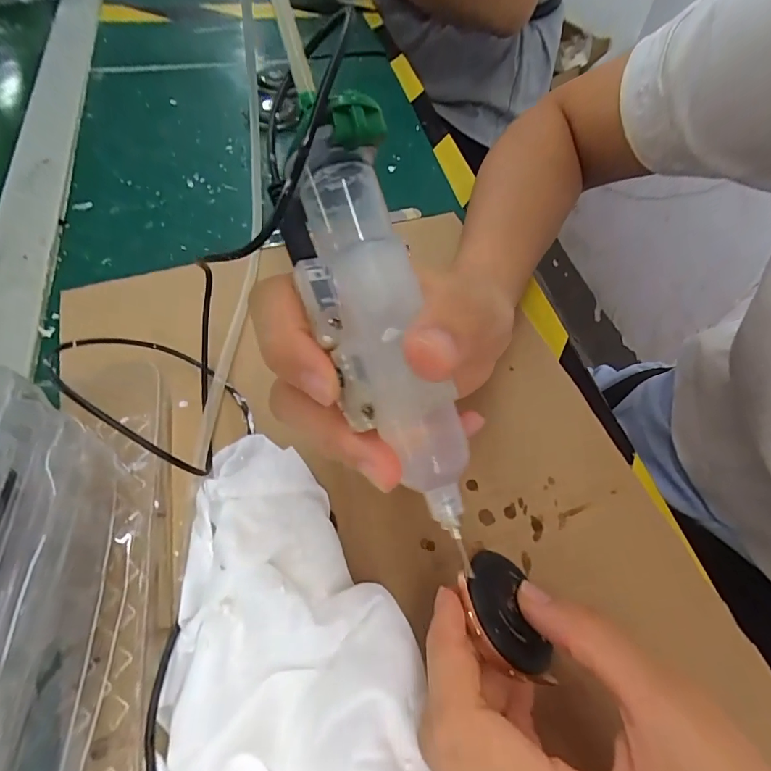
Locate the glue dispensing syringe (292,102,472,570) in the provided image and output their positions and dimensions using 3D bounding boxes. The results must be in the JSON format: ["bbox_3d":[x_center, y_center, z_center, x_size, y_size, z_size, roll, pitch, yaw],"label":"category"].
[{"bbox_3d":[-0.002,-0.016,0.134,0.032,0.025,0.129,-17,90,-14],"label":"glue dispensing syringe"}]

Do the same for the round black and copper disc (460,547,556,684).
[{"bbox_3d":[0.041,0.083,0.167,0.033,0.011,0.042,15,37,-30],"label":"round black and copper disc"}]

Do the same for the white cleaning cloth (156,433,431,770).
[{"bbox_3d":[-0.037,0.083,0.169,0.085,0.038,0.138,-8,58,-9],"label":"white cleaning cloth"}]

